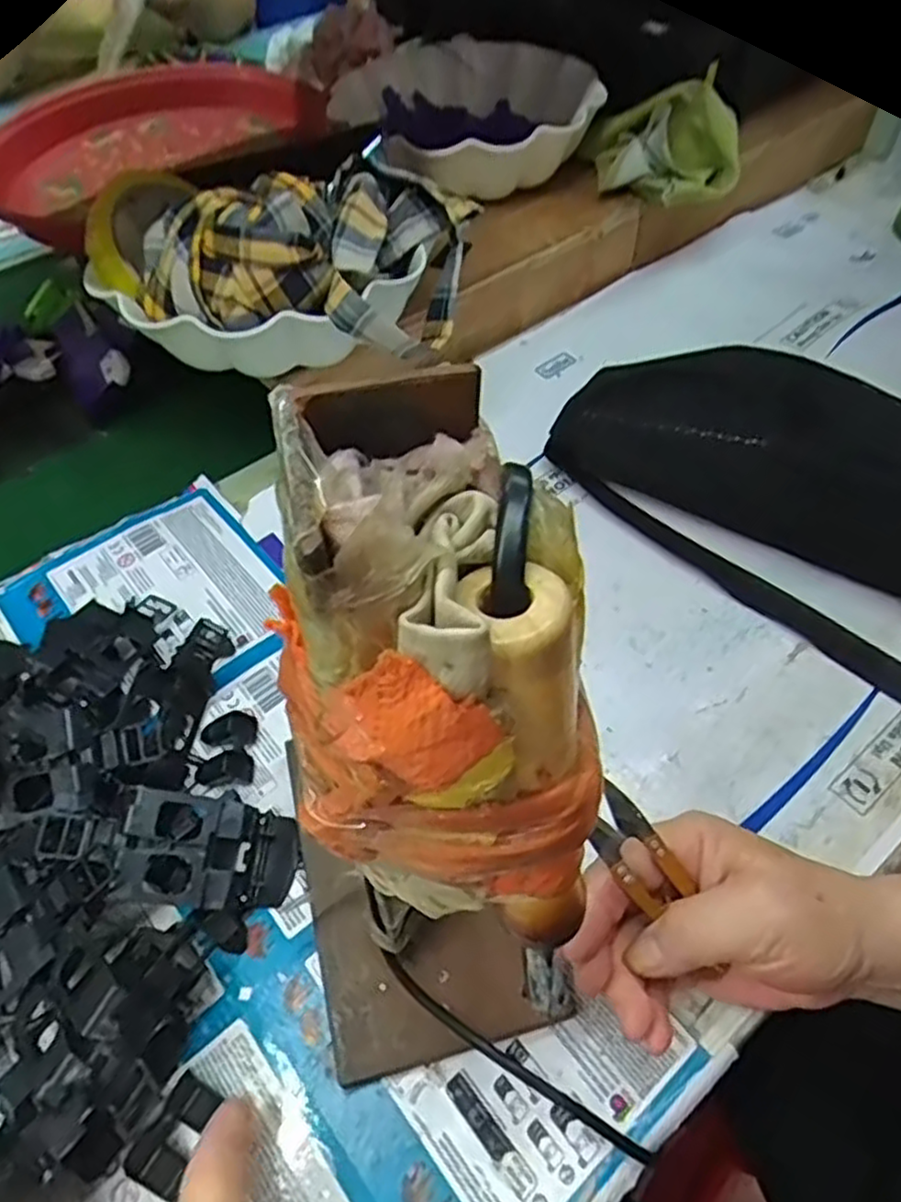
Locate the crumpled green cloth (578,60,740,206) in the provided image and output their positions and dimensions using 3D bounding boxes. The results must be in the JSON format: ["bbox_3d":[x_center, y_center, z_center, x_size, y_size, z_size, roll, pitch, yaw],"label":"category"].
[{"bbox_3d":[0.178,-0.387,0.616,0.123,0.064,0.130,7,54,8],"label":"crumpled green cloth"}]

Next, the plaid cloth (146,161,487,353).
[{"bbox_3d":[-0.089,-0.215,0.444,0.193,0.070,0.132,3,53,5],"label":"plaid cloth"}]

